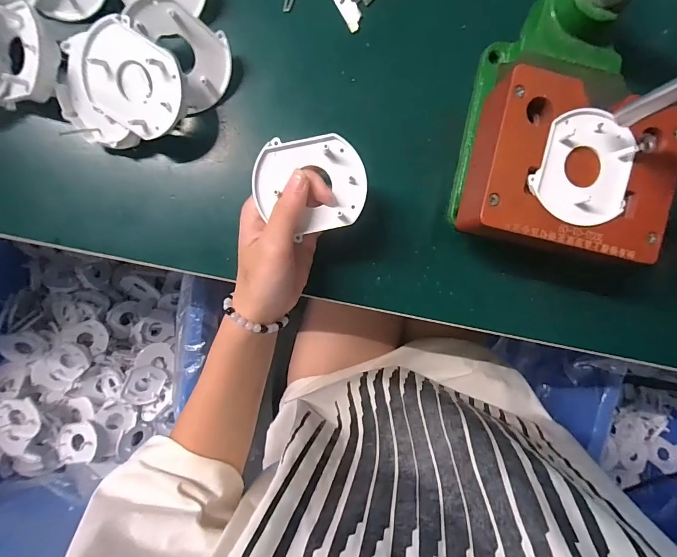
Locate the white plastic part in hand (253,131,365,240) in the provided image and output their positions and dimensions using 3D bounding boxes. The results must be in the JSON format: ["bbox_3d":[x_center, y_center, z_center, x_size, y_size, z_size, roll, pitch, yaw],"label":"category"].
[{"bbox_3d":[-0.018,-0.059,0.228,0.069,0.007,0.057,-4,94,-5],"label":"white plastic part in hand"}]

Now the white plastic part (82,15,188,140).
[{"bbox_3d":[-0.136,-0.129,0.237,0.068,0.010,0.058,38,115,-9],"label":"white plastic part"}]

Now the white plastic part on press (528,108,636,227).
[{"bbox_3d":[0.153,-0.068,0.225,0.059,0.006,0.067,13,92,-6],"label":"white plastic part on press"}]

